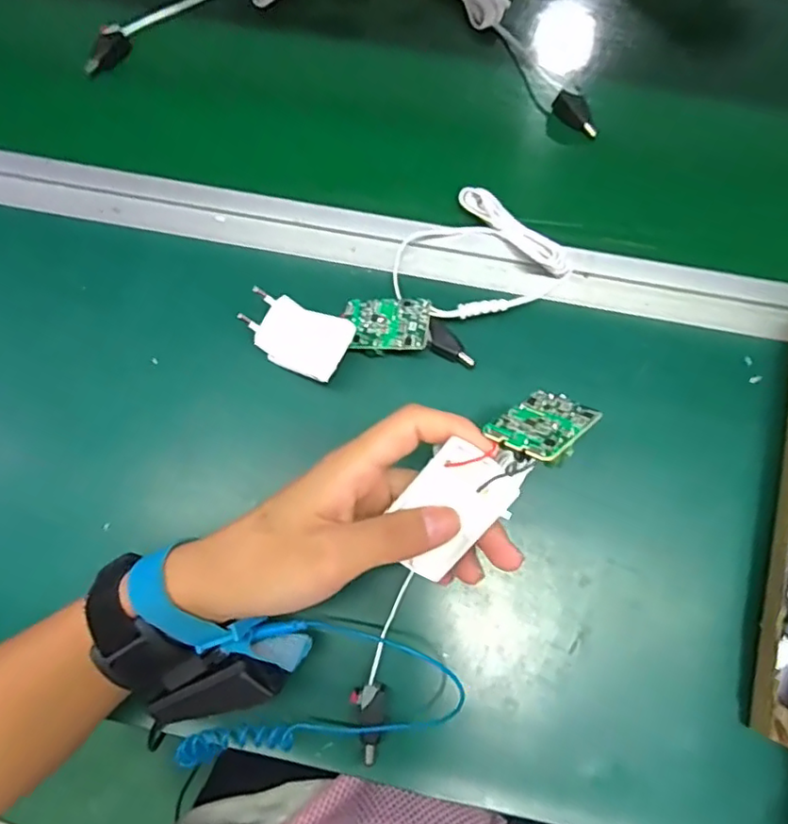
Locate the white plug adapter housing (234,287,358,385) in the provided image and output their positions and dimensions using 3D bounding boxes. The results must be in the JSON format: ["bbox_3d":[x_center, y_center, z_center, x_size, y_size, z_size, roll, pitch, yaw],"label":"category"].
[{"bbox_3d":[-0.057,-0.044,0.355,0.062,0.020,0.038,26,82,8],"label":"white plug adapter housing"}]

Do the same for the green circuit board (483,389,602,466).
[{"bbox_3d":[0.070,0.005,0.272,0.037,0.004,0.053,25,38,33],"label":"green circuit board"}]

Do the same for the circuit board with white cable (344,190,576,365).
[{"bbox_3d":[0.037,-0.077,0.380,0.088,0.024,0.134,43,84,10],"label":"circuit board with white cable"}]

